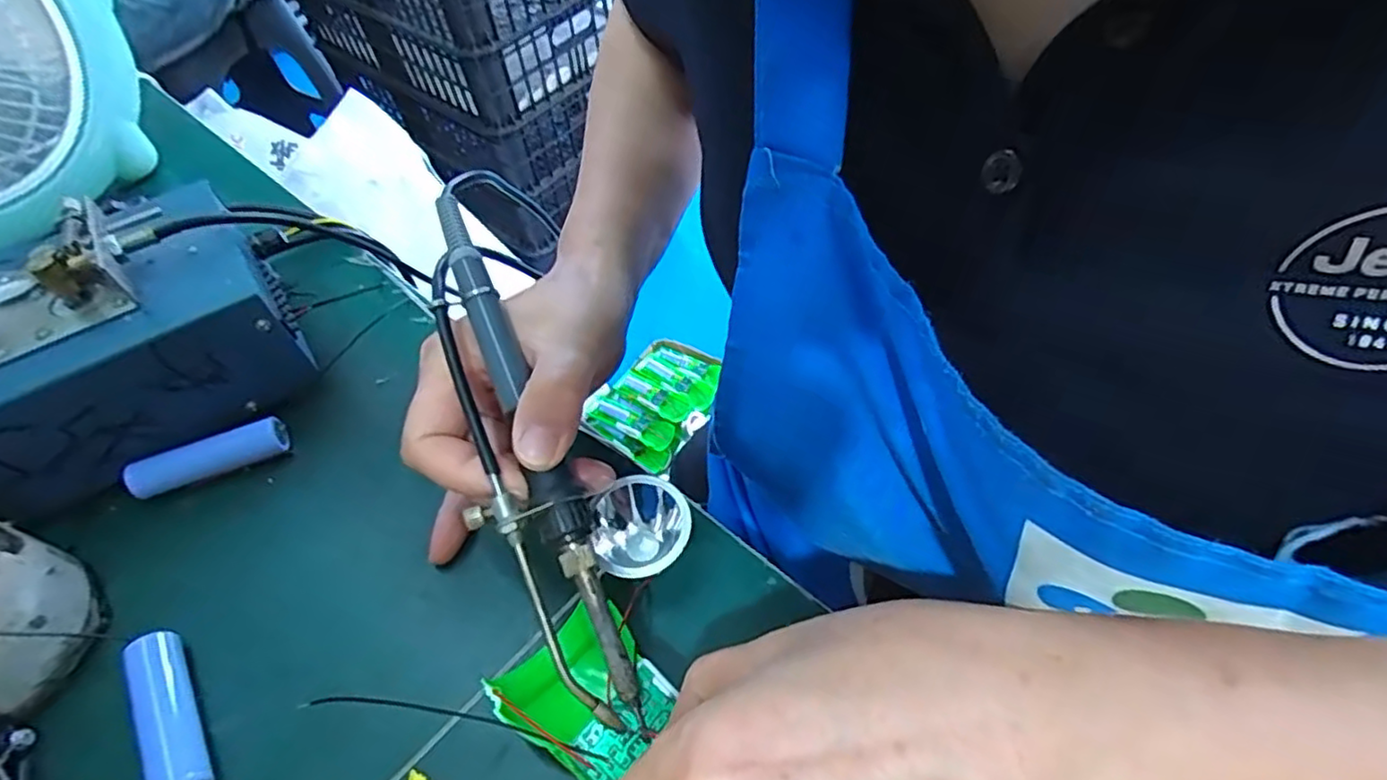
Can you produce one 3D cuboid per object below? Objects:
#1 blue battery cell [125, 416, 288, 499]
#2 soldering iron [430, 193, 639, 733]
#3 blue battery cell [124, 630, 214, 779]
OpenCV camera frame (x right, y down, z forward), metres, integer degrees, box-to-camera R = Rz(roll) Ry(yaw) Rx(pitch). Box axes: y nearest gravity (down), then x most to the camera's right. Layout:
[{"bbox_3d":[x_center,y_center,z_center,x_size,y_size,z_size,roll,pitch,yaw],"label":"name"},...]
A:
[{"bbox_3d":[-0.231,0.031,0.325,0.066,0.023,0.017,-21,53,-14],"label":"blue battery cell"},{"bbox_3d":[-0.067,0.020,0.249,0.031,0.024,0.197,-21,75,-14],"label":"soldering iron"},{"bbox_3d":[-0.196,0.122,0.253,0.016,0.020,0.066,-30,56,-20],"label":"blue battery cell"}]

